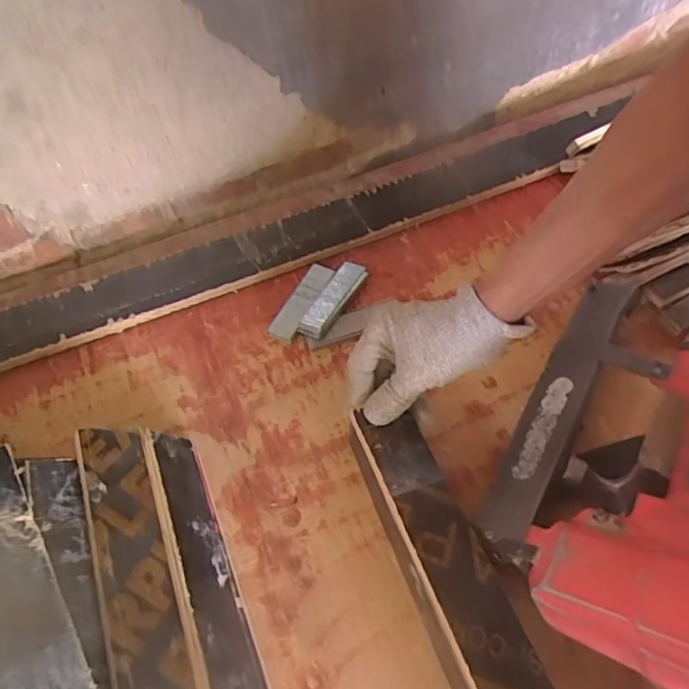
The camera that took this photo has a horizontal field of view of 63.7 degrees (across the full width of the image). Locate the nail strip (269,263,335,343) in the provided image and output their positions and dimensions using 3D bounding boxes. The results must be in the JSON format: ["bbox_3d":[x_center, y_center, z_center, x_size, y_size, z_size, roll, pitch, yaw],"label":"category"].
[{"bbox_3d":[-0.044,-0.046,0.581,0.027,0.009,0.104,21,61,14],"label":"nail strip"}]

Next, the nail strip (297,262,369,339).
[{"bbox_3d":[-0.012,-0.048,0.574,0.031,0.011,0.101,26,62,17],"label":"nail strip"}]

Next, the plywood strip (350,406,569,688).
[{"bbox_3d":[0.098,0.193,0.368,0.062,0.020,0.336,-19,58,-10],"label":"plywood strip"}]

